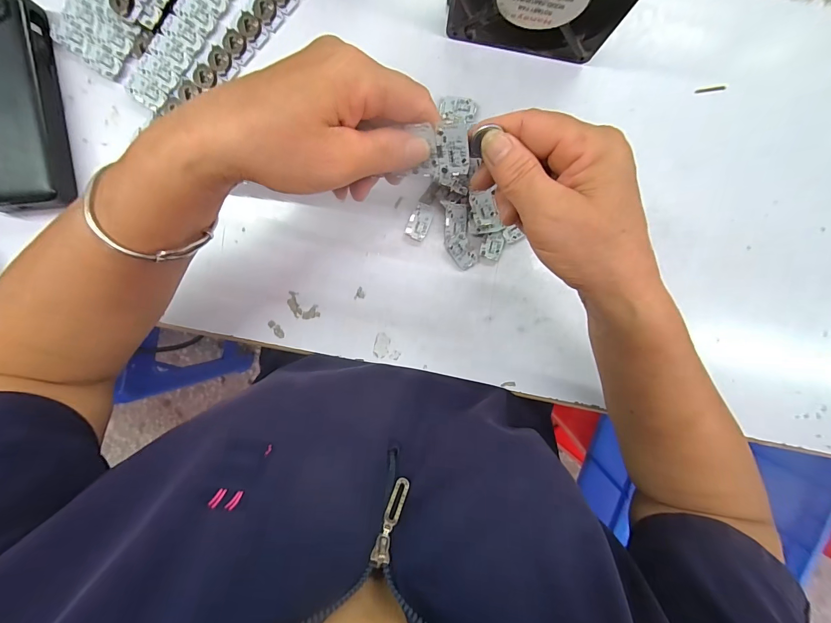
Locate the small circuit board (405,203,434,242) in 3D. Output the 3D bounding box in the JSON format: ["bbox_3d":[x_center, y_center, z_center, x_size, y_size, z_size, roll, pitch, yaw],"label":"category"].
[{"bbox_3d":[0.004,-0.077,0.305,0.018,0.005,0.031,22,95,-2],"label":"small circuit board"}]

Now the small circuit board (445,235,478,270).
[{"bbox_3d":[0.039,-0.051,0.305,0.018,0.008,0.029,-34,94,3],"label":"small circuit board"}]

